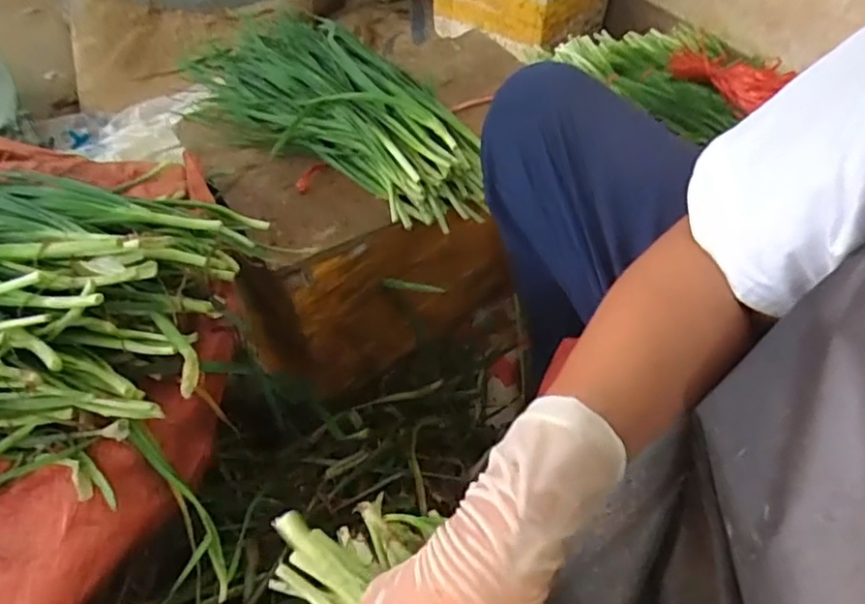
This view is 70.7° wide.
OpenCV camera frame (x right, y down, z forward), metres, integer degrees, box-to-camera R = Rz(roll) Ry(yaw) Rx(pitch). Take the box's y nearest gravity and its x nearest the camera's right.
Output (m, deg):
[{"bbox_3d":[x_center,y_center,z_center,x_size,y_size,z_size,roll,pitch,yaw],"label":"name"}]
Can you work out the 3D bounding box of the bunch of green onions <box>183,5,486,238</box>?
[{"bbox_3d":[-0.132,-0.245,0.734,0.472,0.088,0.195,34,57,24],"label":"bunch of green onions"}]

